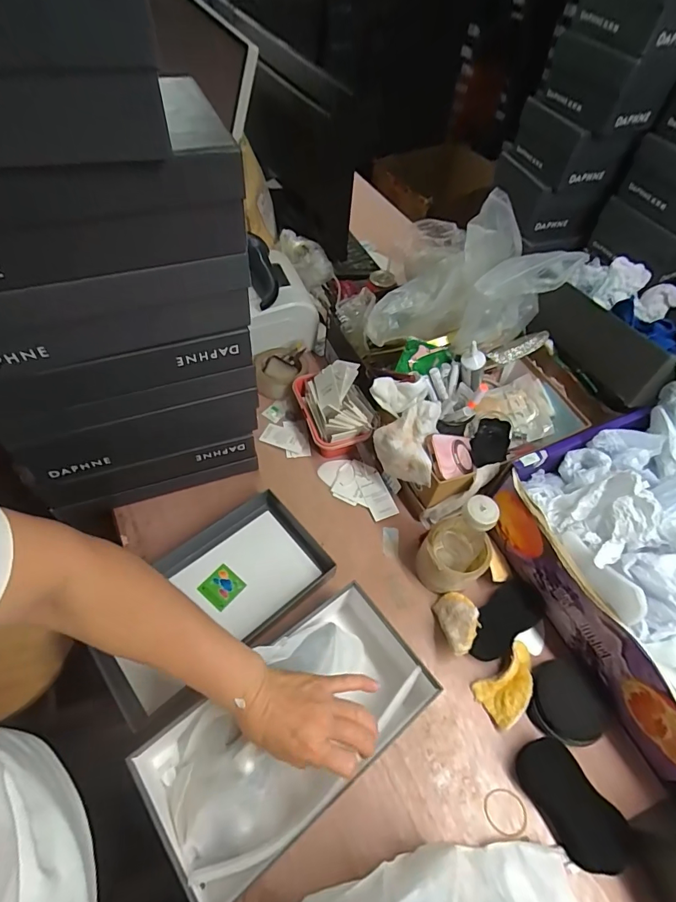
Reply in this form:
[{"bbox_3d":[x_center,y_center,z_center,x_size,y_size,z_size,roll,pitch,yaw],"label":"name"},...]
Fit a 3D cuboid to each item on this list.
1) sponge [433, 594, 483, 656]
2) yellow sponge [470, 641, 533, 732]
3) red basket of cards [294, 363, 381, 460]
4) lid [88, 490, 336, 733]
[{"bbox_3d":[0.160,0.232,0.594,0.046,0.057,0.079,-6,56,-9],"label":"sponge"},{"bbox_3d":[0.222,0.297,0.563,0.092,0.031,0.058,-31,63,-23],"label":"yellow sponge"},{"bbox_3d":[-0.008,-0.078,0.754,0.107,0.098,0.164,-15,58,-15],"label":"red basket of cards"},{"bbox_3d":[-0.172,0.188,0.606,0.306,0.041,0.182,-32,64,-24],"label":"lid"}]

